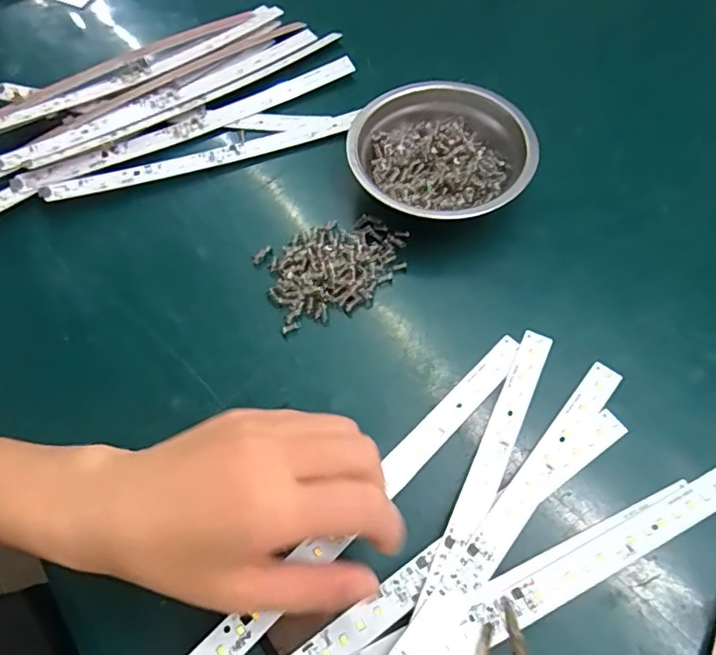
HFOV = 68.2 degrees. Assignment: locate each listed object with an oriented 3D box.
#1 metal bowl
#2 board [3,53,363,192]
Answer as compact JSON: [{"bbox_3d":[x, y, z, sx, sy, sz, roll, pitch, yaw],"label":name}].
[{"bbox_3d":[0.058,-0.119,0.376,0.122,0.039,0.122,-1,62,2],"label":"metal bowl"},{"bbox_3d":[-0.133,-0.165,0.426,0.280,0.009,0.017,-26,64,-11],"label":"board"}]

